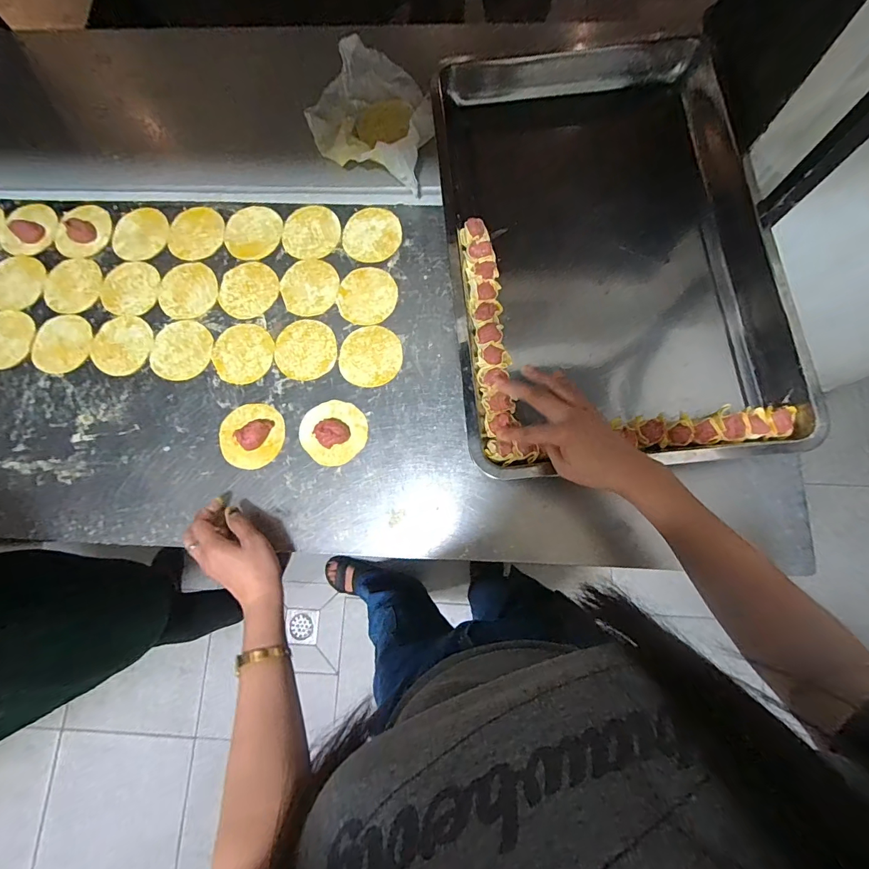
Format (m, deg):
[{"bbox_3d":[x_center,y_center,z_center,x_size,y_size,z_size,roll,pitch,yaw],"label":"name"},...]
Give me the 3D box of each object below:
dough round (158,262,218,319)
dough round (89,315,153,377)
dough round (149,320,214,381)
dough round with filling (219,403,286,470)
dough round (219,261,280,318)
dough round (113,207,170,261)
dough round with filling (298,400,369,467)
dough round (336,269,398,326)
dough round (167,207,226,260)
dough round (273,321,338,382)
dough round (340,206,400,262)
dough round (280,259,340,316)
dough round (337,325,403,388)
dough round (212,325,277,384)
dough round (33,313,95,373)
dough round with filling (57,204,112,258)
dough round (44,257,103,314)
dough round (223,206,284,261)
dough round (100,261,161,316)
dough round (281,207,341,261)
[{"bbox_3d":[-0.342,-0.201,0.580,0.079,0.004,0.084,0,78,1],"label":"dough round"},{"bbox_3d":[-0.424,-0.121,0.567,0.083,0.005,0.083,0,78,1],"label":"dough round"},{"bbox_3d":[-0.341,-0.114,0.562,0.082,0.004,0.083,0,78,1],"label":"dough round"},{"bbox_3d":[-0.233,-0.001,0.524,0.082,0.024,0.082,0,78,1],"label":"dough round with filling"},{"bbox_3d":[-0.258,-0.201,0.578,0.081,0.004,0.082,0,78,1],"label":"dough round"},{"bbox_3d":[-0.424,-0.290,0.601,0.078,0.004,0.082,0,78,1],"label":"dough round"},{"bbox_3d":[-0.128,-0.006,0.520,0.083,0.024,0.081,0,78,1],"label":"dough round with filling"},{"bbox_3d":[-0.091,-0.189,0.570,0.078,0.005,0.082,0,78,1],"label":"dough round"},{"bbox_3d":[-0.343,-0.289,0.600,0.077,0.004,0.083,0,78,1],"label":"dough round"},{"bbox_3d":[-0.172,-0.114,0.556,0.080,0.004,0.080,0,78,1],"label":"dough round"},{"bbox_3d":[-0.088,-0.282,0.589,0.079,0.004,0.085,0,78,1],"label":"dough round"},{"bbox_3d":[-0.171,-0.204,0.576,0.078,0.004,0.084,0,78,1],"label":"dough round"},{"bbox_3d":[-0.085,-0.104,0.553,0.081,0.004,0.082,0,78,1],"label":"dough round"},{"bbox_3d":[-0.256,-0.110,0.559,0.080,0.004,0.083,0,78,1],"label":"dough round"},{"bbox_3d":[-0.509,-0.124,0.570,0.077,0.004,0.083,0,78,1],"label":"dough round"},{"bbox_3d":[-0.509,-0.294,0.605,0.075,0.008,0.083,25,79,6],"label":"dough round with filling"},{"bbox_3d":[-0.511,-0.210,0.590,0.080,0.004,0.083,-7,78,-1],"label":"dough round"},{"bbox_3d":[-0.260,-0.291,0.596,0.081,0.004,0.084,0,78,1],"label":"dough round"},{"bbox_3d":[-0.426,-0.205,0.585,0.083,0.004,0.080,0,78,1],"label":"dough round"},{"bbox_3d":[-0.175,-0.289,0.594,0.080,0.004,0.083,0,78,1],"label":"dough round"}]

